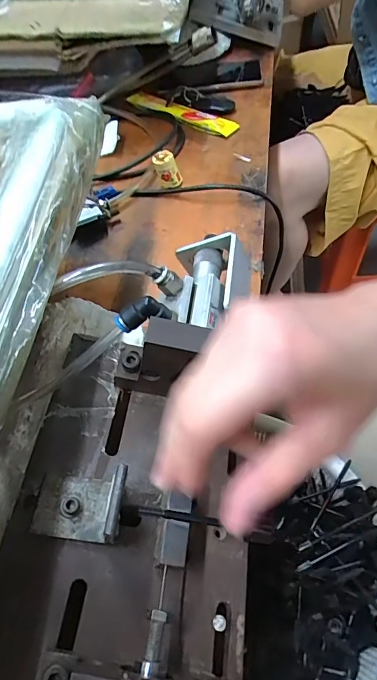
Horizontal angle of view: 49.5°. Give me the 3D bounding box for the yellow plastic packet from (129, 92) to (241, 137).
[{"bbox_3d":[-0.012,-0.342,0.609,0.209,0.012,0.033,33,66,27],"label":"yellow plastic packet"}]

